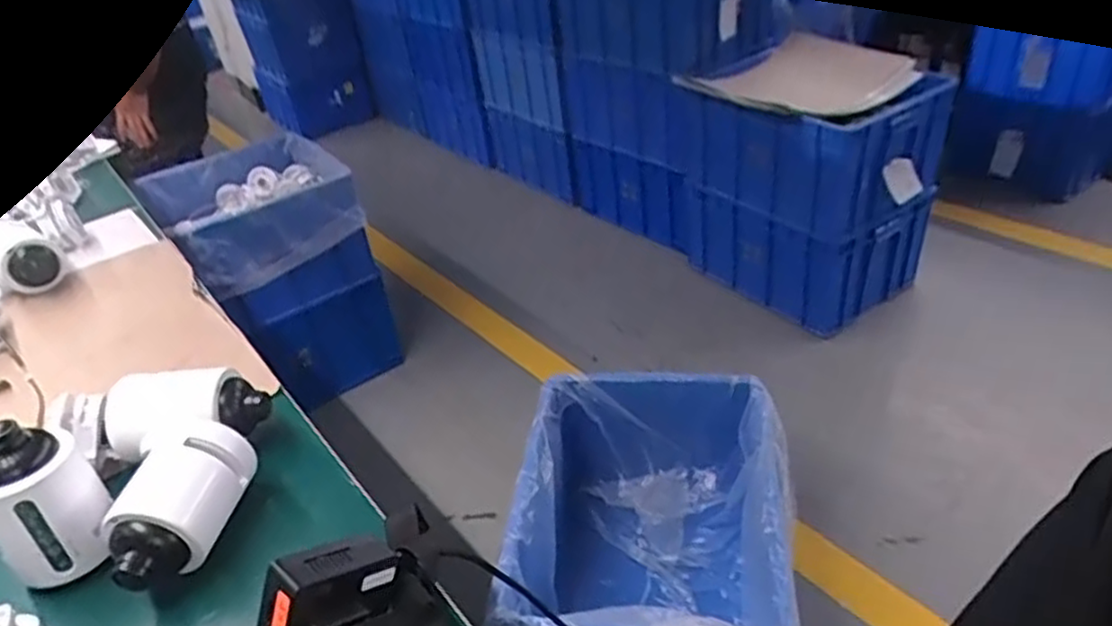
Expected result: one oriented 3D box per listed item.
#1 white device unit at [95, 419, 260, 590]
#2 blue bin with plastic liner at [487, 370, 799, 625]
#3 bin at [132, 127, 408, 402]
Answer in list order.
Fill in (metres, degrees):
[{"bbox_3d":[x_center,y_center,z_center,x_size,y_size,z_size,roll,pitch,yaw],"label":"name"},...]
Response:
[{"bbox_3d":[-0.287,0.148,0.546,0.066,0.068,0.126,-3,35,7],"label":"white device unit"},{"bbox_3d":[0.171,0.420,1.266,0.455,0.327,0.580,2,36,13],"label":"blue bin with plastic liner"},{"bbox_3d":[-0.656,-0.073,1.719,0.409,0.554,0.385,-23,37,-21],"label":"bin"}]

